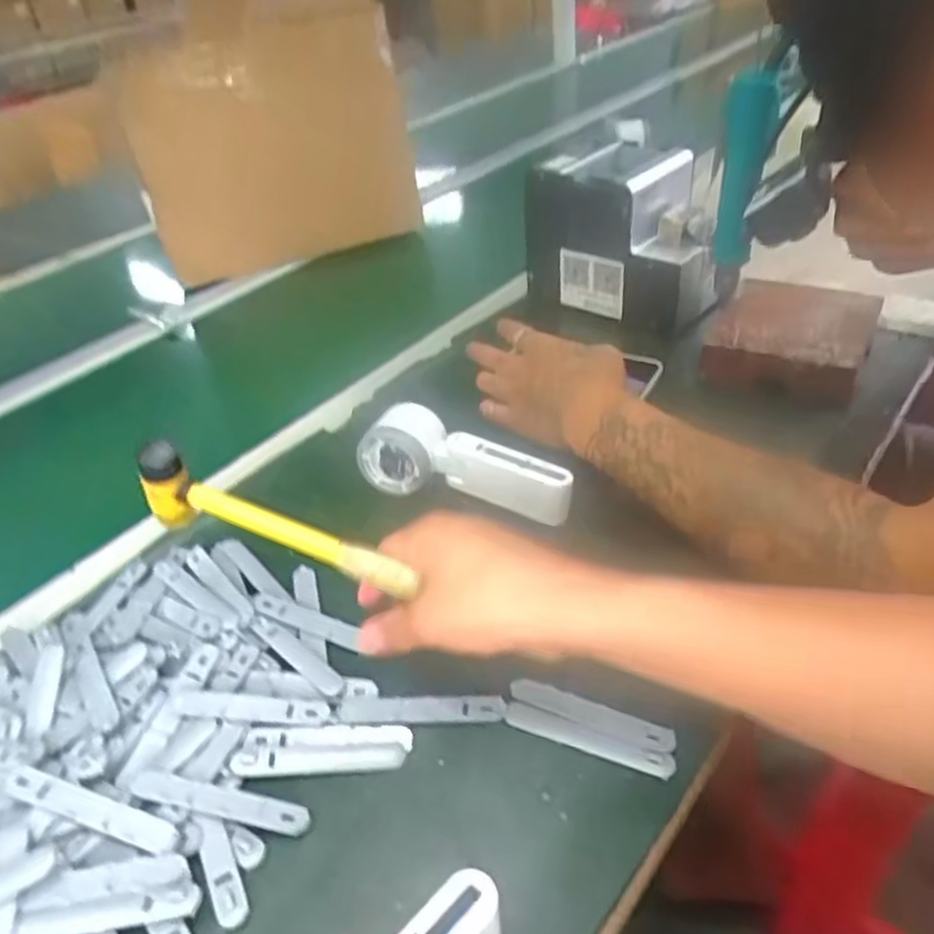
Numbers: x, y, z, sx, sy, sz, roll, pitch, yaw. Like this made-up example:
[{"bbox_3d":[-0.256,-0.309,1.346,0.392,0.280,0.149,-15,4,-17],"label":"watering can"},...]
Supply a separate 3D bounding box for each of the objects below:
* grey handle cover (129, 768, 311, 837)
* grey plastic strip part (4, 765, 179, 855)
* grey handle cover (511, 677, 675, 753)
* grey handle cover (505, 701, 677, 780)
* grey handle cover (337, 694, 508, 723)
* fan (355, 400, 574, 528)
[{"bbox_3d":[-0.130,0.175,0.399,0.097,0.009,0.018,12,39,5],"label":"grey handle cover"},{"bbox_3d":[-0.191,0.174,0.385,0.094,0.005,0.016,17,41,9],"label":"grey plastic strip part"},{"bbox_3d":[0.069,0.139,0.428,0.097,0.005,0.016,14,42,26],"label":"grey handle cover"},{"bbox_3d":[0.066,0.149,0.417,0.094,0.005,0.015,13,41,25],"label":"grey handle cover"},{"bbox_3d":[-0.026,0.139,0.439,0.096,0.007,0.017,-3,37,6],"label":"grey handle cover"},{"bbox_3d":[0.001,-0.004,0.578,0.166,0.059,0.051,10,40,22],"label":"fan"}]

